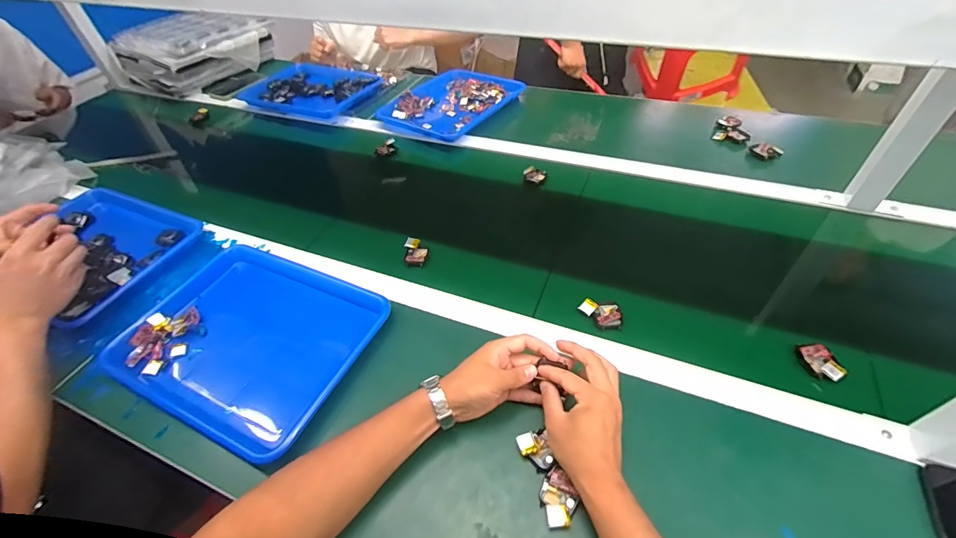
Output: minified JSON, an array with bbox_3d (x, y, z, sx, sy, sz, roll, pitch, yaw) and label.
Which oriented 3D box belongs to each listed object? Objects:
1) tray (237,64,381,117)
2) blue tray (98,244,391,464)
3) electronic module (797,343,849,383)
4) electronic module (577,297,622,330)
[{"bbox_3d":[-0.440,-0.500,1.135,0.340,0.038,0.265,19,52,21],"label":"tray"},{"bbox_3d":[-0.315,0.096,0.586,0.332,0.040,0.258,17,51,20],"label":"blue tray"},{"bbox_3d":[0.420,0.114,0.507,0.032,0.014,0.051,-9,47,-3],"label":"electronic module"},{"bbox_3d":[0.170,0.063,0.577,0.056,0.015,0.040,4,48,9],"label":"electronic module"}]

